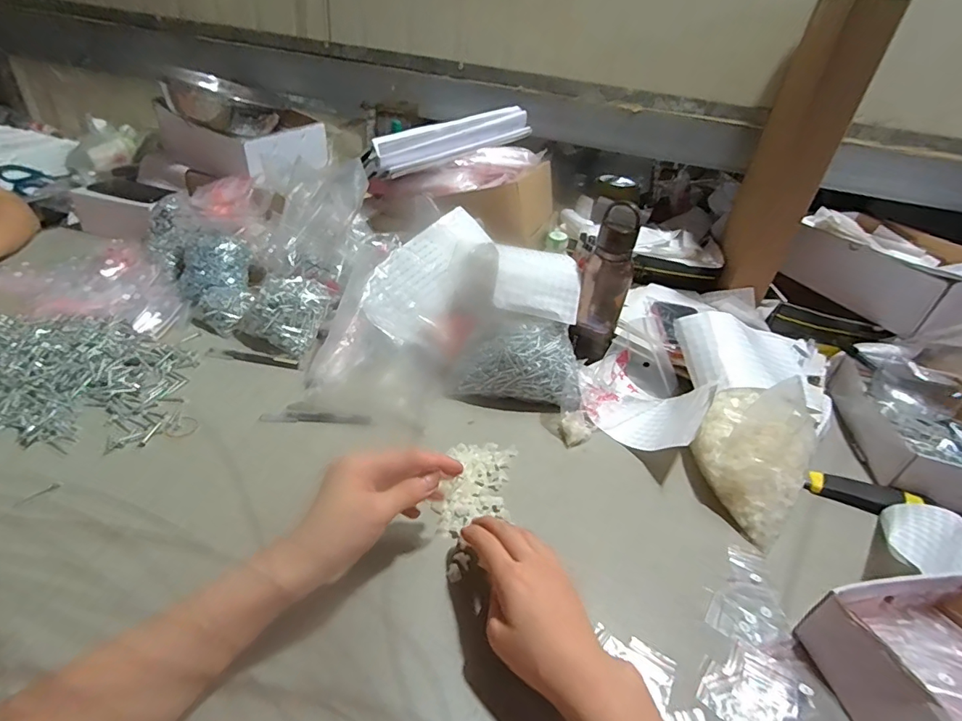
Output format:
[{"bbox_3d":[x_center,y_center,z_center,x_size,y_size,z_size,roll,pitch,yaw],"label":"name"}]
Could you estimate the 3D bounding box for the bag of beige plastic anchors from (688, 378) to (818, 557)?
[{"bbox_3d":[0.315,0.094,0.541,0.112,0.127,0.156,27,38,25],"label":"bag of beige plastic anchors"}]

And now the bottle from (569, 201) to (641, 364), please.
[{"bbox_3d":[0.168,-0.096,0.654,0.065,0.192,0.059,14,10,9],"label":"bottle"}]

